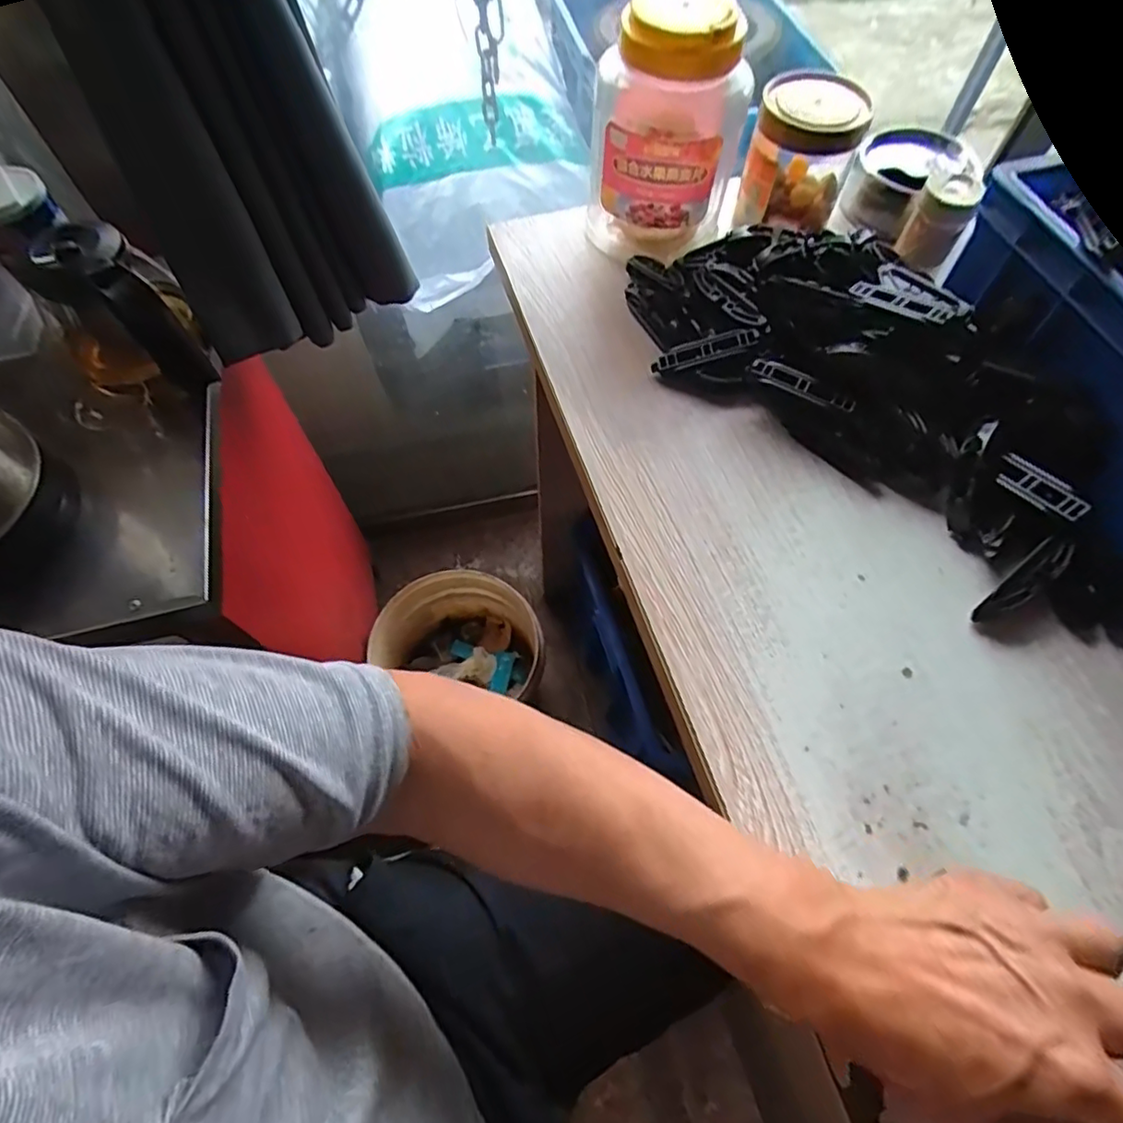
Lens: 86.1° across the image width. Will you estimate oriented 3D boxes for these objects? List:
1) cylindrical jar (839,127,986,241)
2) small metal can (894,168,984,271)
[{"bbox_3d":[0.316,-0.351,0.552,0.083,0.062,0.074,-28,66,-13],"label":"cylindrical jar"},{"bbox_3d":[0.316,-0.287,0.503,0.043,0.064,0.045,0,63,0],"label":"small metal can"}]

